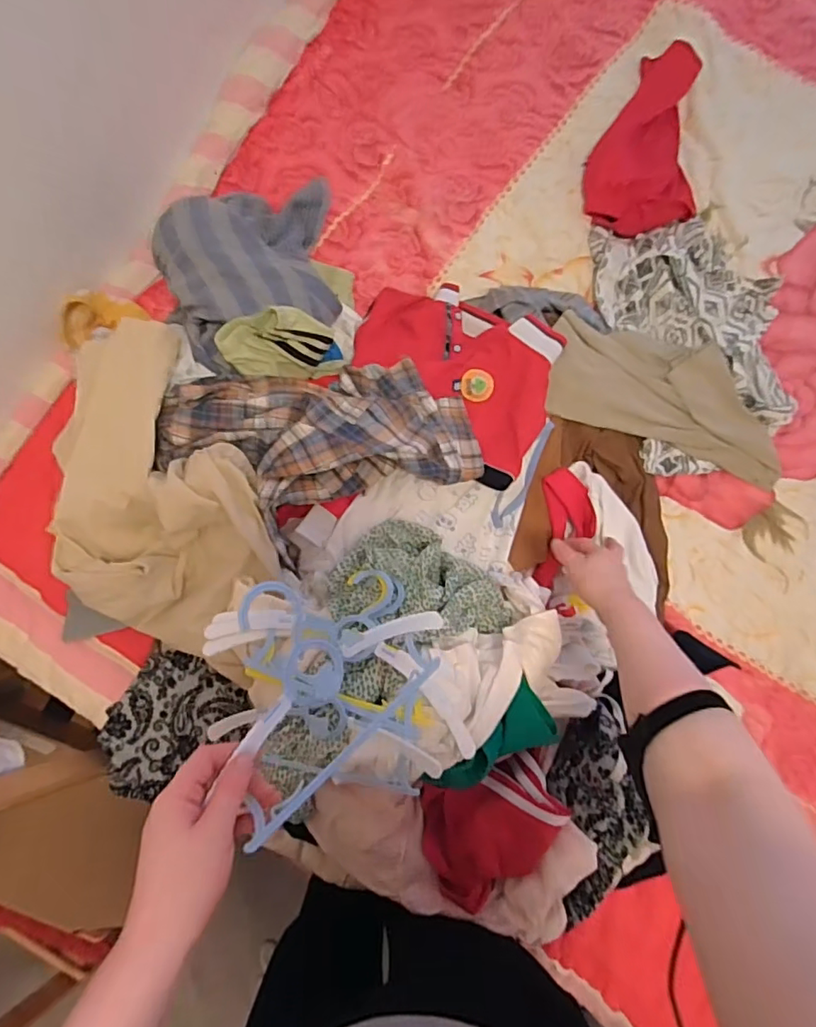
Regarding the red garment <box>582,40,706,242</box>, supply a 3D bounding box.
[{"bbox_3d":[0.383,-0.612,0.894,0.173,0.046,0.322,5,84,0],"label":"red garment"}]

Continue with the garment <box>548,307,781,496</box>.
[{"bbox_3d":[0.404,-0.183,0.844,0.385,0.043,0.179,19,84,1],"label":"garment"}]

